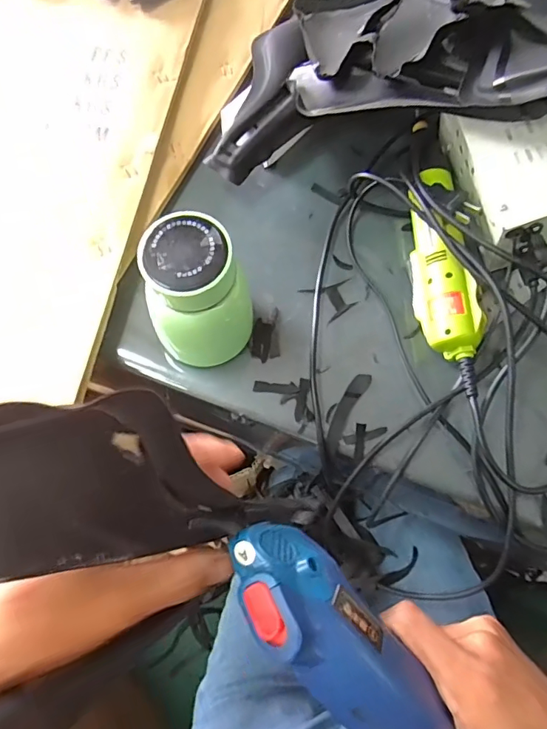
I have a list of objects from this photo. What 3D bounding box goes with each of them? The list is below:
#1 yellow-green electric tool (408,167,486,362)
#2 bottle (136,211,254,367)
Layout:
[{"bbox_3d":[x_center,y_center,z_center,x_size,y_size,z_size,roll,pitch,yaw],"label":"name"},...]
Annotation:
[{"bbox_3d":[0.142,-0.089,0.420,0.047,0.058,0.170,-2,72,-2],"label":"yellow-green electric tool"},{"bbox_3d":[-0.056,-0.050,0.376,0.076,0.116,0.072,1,72,-2],"label":"bottle"}]

